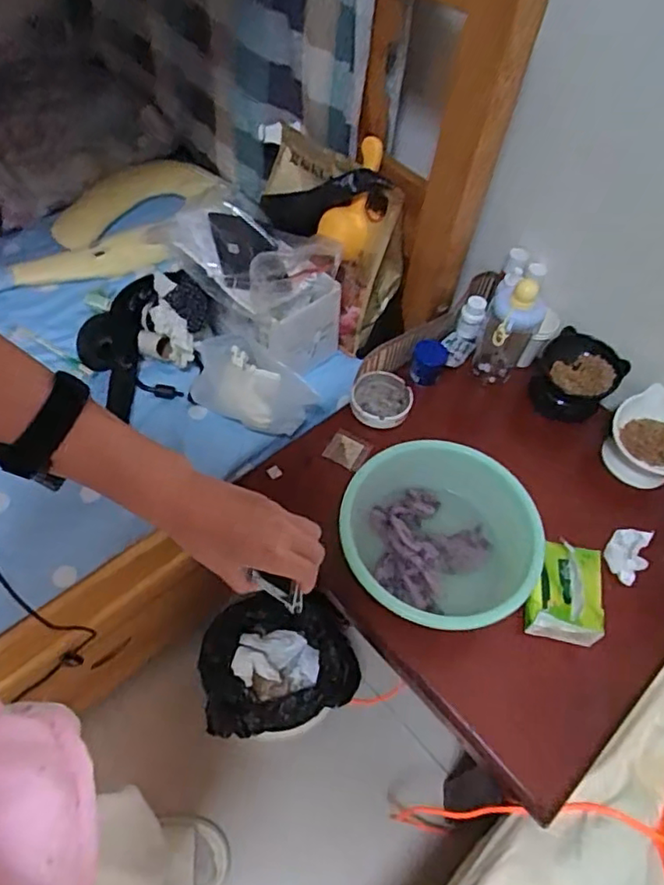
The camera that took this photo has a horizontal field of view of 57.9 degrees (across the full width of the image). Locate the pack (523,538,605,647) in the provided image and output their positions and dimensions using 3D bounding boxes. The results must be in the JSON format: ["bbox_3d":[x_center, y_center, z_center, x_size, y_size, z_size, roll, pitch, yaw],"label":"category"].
[{"bbox_3d":[0.310,0.197,0.790,0.091,0.061,0.121,19,56,9],"label":"pack"}]

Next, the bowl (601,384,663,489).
[{"bbox_3d":[0.496,-0.005,0.926,0.129,0.083,0.114,40,62,21],"label":"bowl"}]

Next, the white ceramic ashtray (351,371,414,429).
[{"bbox_3d":[0.079,-0.069,0.968,0.096,0.030,0.096,2,55,-3],"label":"white ceramic ashtray"}]

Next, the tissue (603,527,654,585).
[{"bbox_3d":[0.421,0.156,0.853,0.053,0.016,0.086,32,59,17],"label":"tissue"}]

